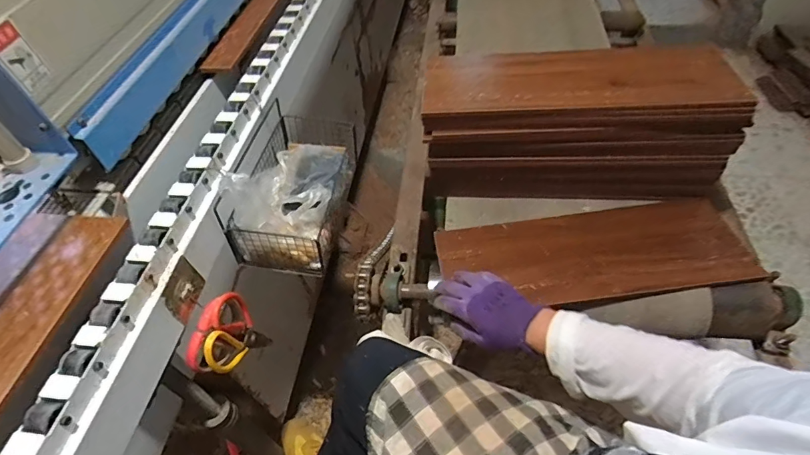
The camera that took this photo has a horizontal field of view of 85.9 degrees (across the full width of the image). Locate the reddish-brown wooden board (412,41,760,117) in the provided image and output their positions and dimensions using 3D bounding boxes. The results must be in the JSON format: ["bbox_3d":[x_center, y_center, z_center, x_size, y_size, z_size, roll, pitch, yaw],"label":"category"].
[{"bbox_3d":[0.263,-0.239,0.685,0.455,0.032,0.173,1,51,5],"label":"reddish-brown wooden board"}]

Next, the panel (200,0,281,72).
[{"bbox_3d":[-0.279,-0.436,0.851,0.056,0.016,0.457,3,51,7],"label":"panel"}]

